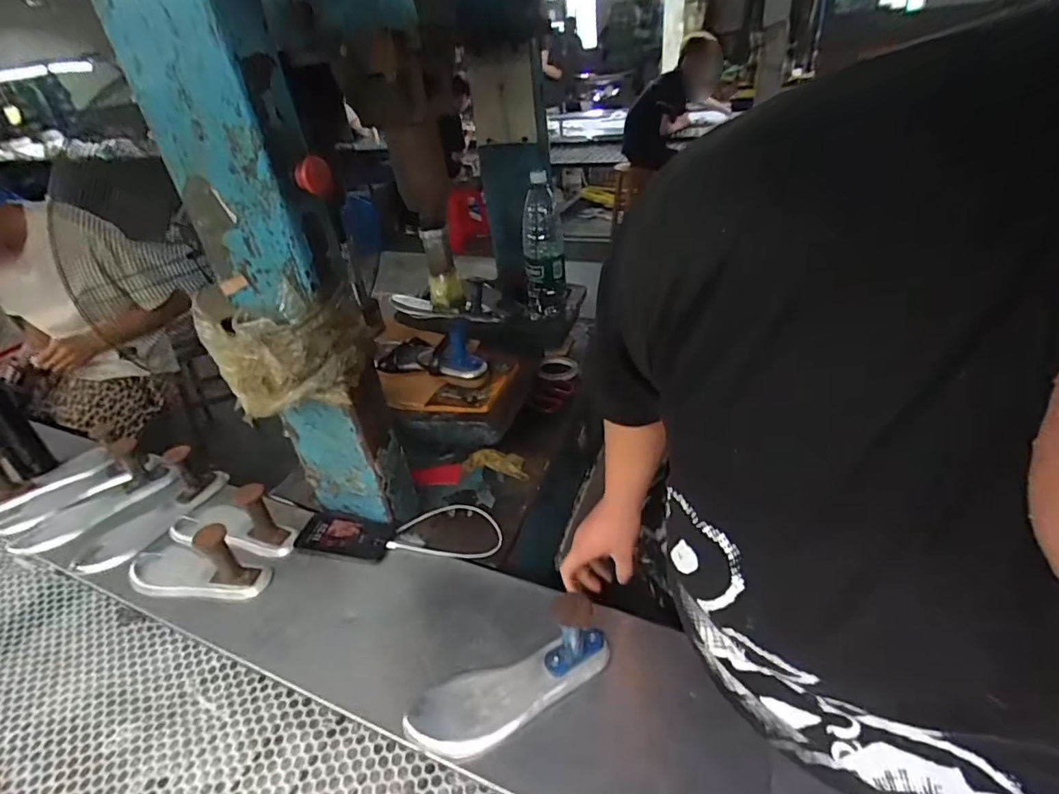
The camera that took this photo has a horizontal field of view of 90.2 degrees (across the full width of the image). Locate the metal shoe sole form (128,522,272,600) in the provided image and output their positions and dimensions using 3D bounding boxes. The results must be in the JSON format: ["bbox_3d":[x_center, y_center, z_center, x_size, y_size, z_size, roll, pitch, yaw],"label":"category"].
[{"bbox_3d":[-0.522,0.250,0.787,0.246,0.115,0.084,-7,32,23],"label":"metal shoe sole form"}]

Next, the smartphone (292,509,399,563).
[{"bbox_3d":[-0.293,0.216,0.836,0.153,0.008,0.082,4,35,13],"label":"smartphone"}]

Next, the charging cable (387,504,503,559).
[{"bbox_3d":[-0.129,0.214,0.850,0.165,0.031,0.115,3,35,12],"label":"charging cable"}]

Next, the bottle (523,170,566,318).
[{"bbox_3d":[0.033,-0.325,1.157,0.091,0.303,0.079,-7,33,2],"label":"bottle"}]

